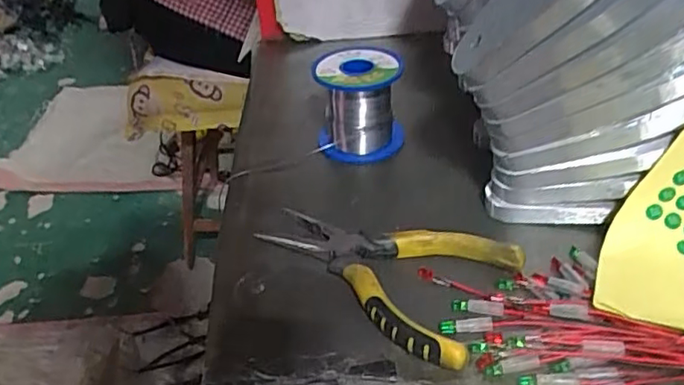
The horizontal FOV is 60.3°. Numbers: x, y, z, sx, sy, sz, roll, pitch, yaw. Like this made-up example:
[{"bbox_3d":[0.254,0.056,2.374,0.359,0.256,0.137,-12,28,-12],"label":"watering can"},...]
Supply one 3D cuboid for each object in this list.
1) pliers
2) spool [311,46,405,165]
[{"bbox_3d":[0.020,0.035,0.341,0.146,0.014,0.088,23,46,30],"label":"pliers"},{"bbox_3d":[0.013,-0.068,0.441,0.062,0.066,0.063,-7,38,-3],"label":"spool"}]

